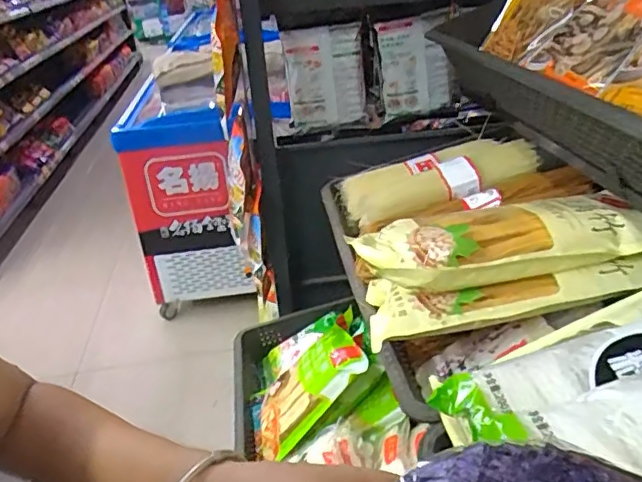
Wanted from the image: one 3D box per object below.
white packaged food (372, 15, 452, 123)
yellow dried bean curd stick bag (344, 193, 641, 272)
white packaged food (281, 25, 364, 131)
[{"bbox_3d":[0.175,-0.308,1.078,0.132,0.200,0.026,-2,28,5],"label":"white packaged food"},{"bbox_3d":[0.189,-0.005,0.613,0.296,0.041,0.130,-7,28,-3],"label":"yellow dried bean curd stick bag"},{"bbox_3d":[0.008,-0.298,1.051,0.139,0.171,0.038,-9,28,-7],"label":"white packaged food"}]

